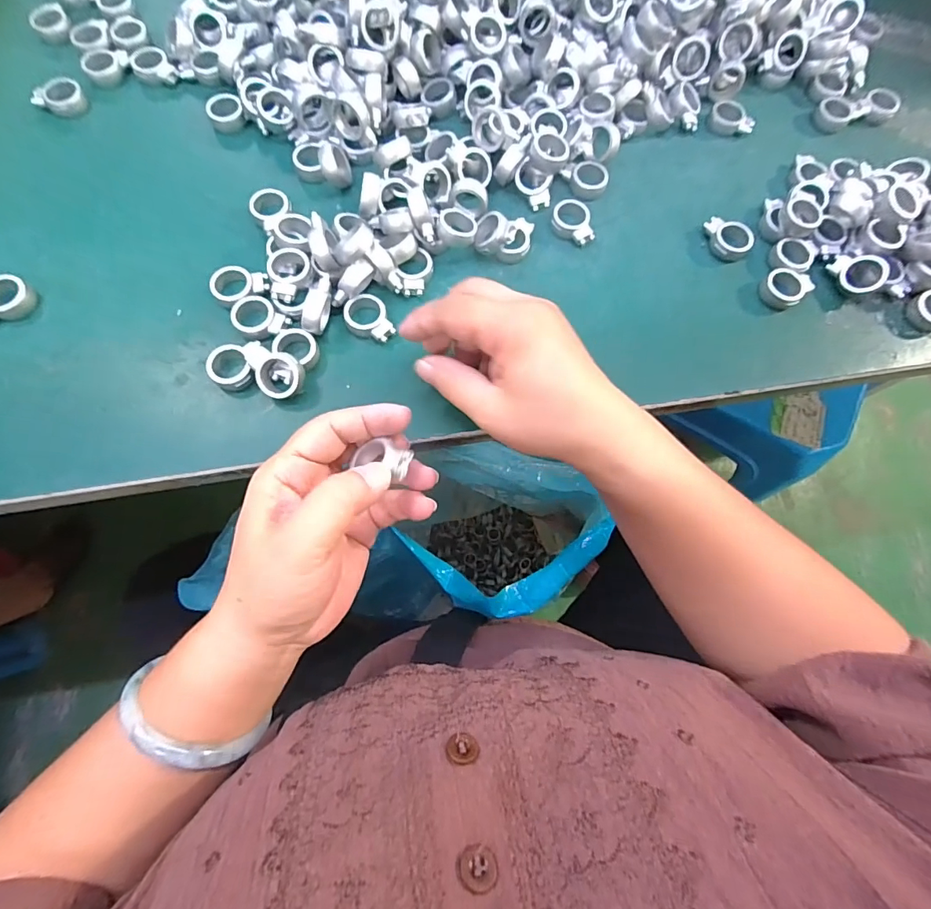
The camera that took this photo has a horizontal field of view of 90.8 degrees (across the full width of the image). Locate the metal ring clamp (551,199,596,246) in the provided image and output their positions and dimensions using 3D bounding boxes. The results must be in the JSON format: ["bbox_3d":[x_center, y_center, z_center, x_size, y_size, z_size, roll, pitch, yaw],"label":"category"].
[{"bbox_3d":[0.073,-0.158,0.316,0.024,0.011,0.034,-21,76,-8],"label":"metal ring clamp"}]

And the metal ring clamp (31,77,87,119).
[{"bbox_3d":[-0.290,-0.254,0.329,0.031,0.014,0.024,-41,79,-13],"label":"metal ring clamp"}]

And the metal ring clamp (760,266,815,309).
[{"bbox_3d":[0.214,-0.112,0.308,0.033,0.008,0.026,-40,79,-12],"label":"metal ring clamp"}]

